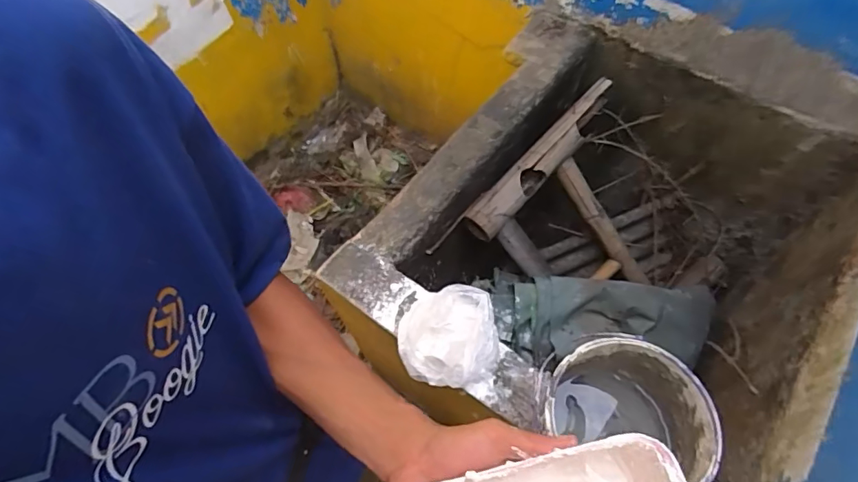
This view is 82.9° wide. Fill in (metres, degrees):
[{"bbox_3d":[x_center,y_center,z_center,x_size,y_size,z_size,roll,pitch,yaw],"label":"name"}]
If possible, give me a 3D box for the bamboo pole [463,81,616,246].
[{"bbox_3d":[0.264,-0.190,1.090,0.075,0.067,0.483,40,71,21],"label":"bamboo pole"}]

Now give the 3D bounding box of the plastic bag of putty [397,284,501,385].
[{"bbox_3d":[0.028,0.146,0.761,0.155,0.061,0.159,0,63,4],"label":"plastic bag of putty"}]

